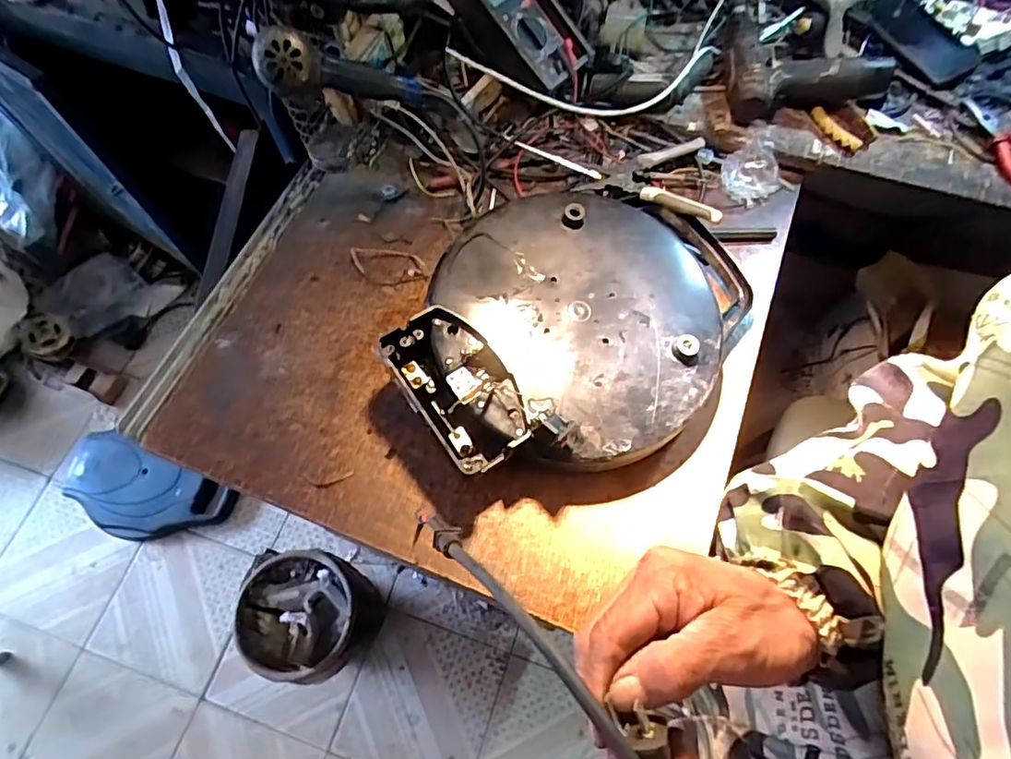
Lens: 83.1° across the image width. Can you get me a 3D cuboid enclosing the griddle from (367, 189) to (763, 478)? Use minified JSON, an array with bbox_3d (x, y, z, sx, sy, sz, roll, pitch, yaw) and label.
[{"bbox_3d":[0.082,-0.060,0.612,0.395,0.091,0.296,-33,72,-14],"label":"griddle"}]

